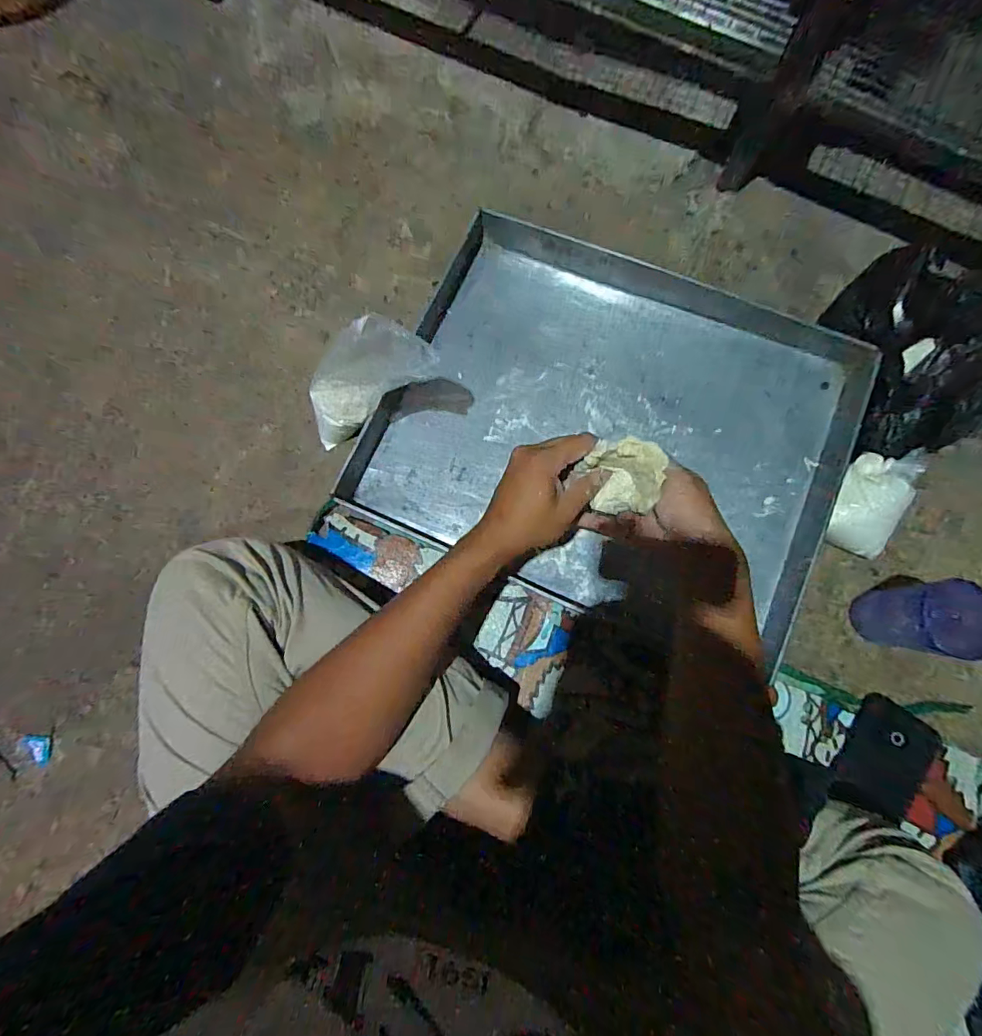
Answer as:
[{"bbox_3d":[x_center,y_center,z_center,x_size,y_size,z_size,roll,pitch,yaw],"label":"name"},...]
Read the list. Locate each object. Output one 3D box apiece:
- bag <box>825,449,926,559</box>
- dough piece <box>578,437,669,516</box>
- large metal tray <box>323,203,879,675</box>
[{"bbox_3d":[0.428,-0.026,0.543,0.077,0.042,0.136,28,81,6],"label":"bag"},{"bbox_3d":[0.117,-0.033,0.418,0.054,0.059,0.056,0,79,1],"label":"dough piece"},{"bbox_3d":[0.146,-0.115,0.582,0.528,0.035,0.432,23,81,5],"label":"large metal tray"}]

